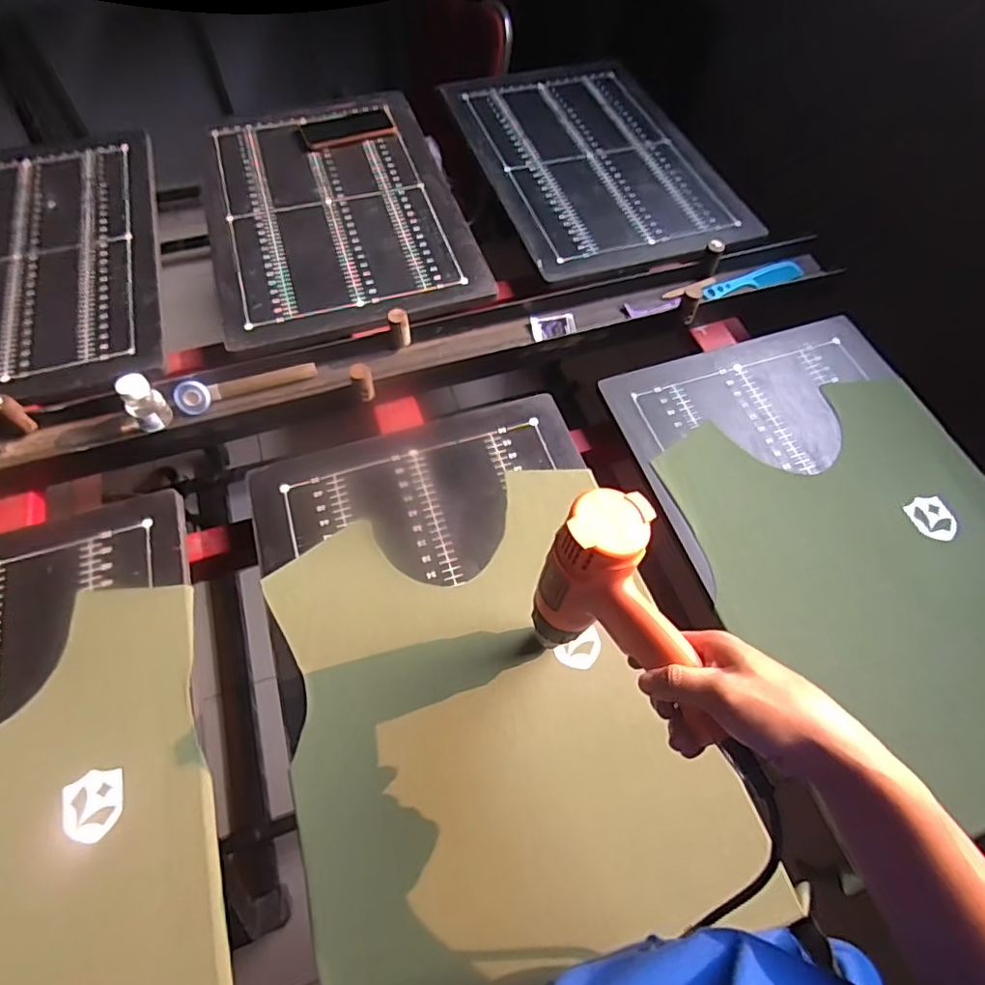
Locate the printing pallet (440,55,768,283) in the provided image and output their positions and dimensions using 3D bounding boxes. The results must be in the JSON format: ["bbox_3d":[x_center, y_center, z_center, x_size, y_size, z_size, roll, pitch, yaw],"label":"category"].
[{"bbox_3d":[0.168,-0.613,1.008,0.380,0.025,0.577,-16,64,-11],"label":"printing pallet"}]

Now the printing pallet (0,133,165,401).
[{"bbox_3d":[-0.698,-0.351,0.842,0.381,0.016,0.555,-12,64,-9],"label":"printing pallet"}]

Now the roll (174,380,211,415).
[{"bbox_3d":[-0.380,-0.119,0.714,0.041,0.042,0.012,-4,25,-14],"label":"roll"}]

